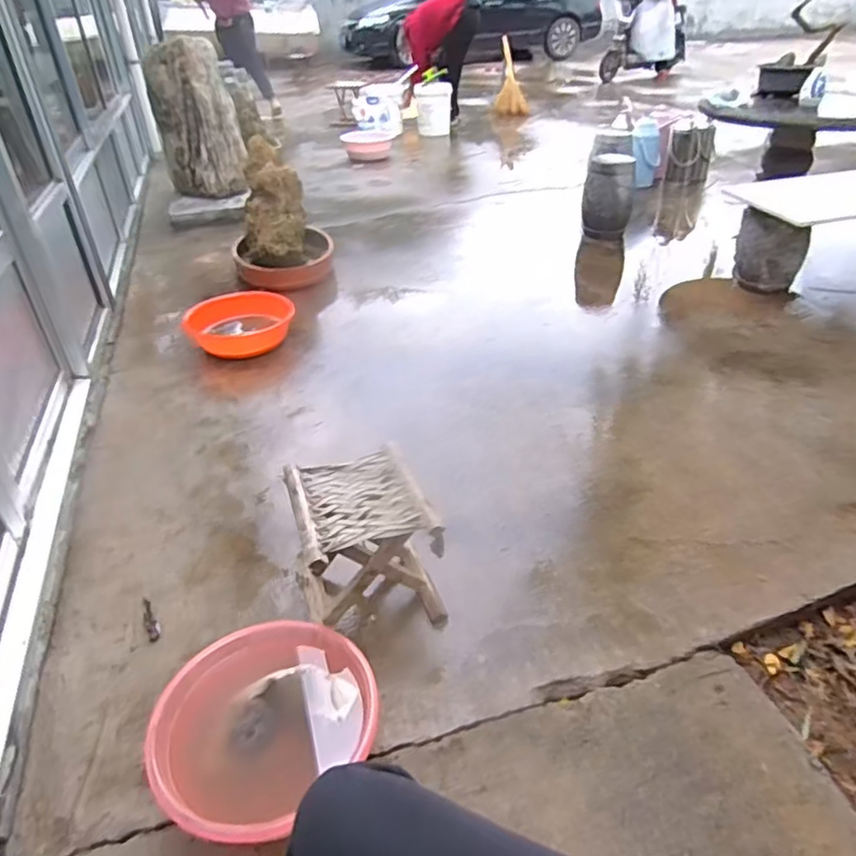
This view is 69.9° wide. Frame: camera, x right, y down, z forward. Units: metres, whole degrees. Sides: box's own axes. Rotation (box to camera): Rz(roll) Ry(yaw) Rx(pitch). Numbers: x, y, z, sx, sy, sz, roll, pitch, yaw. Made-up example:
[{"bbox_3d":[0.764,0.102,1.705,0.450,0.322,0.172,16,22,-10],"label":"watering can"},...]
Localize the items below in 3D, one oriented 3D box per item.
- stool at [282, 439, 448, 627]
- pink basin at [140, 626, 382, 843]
[{"bbox_3d":[-0.128,0.226,1.184,0.250,0.249,0.263,-12,39,-14],"label":"stool"},{"bbox_3d":[-0.251,0.464,0.965,0.321,0.129,0.304,-1,37,0],"label":"pink basin"}]

